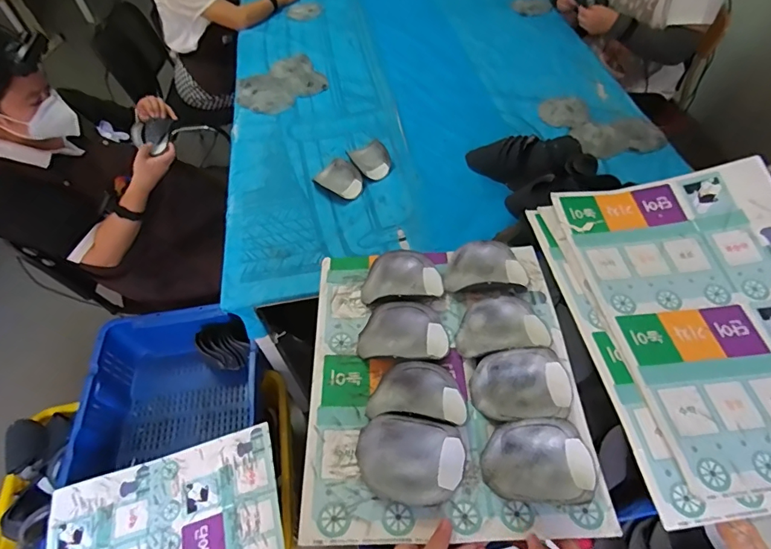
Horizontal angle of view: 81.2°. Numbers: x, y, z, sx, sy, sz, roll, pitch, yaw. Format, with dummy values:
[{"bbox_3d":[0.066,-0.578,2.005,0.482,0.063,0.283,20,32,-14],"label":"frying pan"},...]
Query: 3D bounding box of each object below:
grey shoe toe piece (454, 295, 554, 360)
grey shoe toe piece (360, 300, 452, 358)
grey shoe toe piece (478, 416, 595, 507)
[{"bbox_3d":[0.179,0.081,0.702,0.136,0.028,0.091,-11,54,-3],"label":"grey shoe toe piece"},{"bbox_3d":[0.029,0.089,0.716,0.139,0.030,0.092,5,55,8],"label":"grey shoe toe piece"},{"bbox_3d":[0.202,0.236,0.580,0.144,0.041,0.097,1,54,6],"label":"grey shoe toe piece"}]

